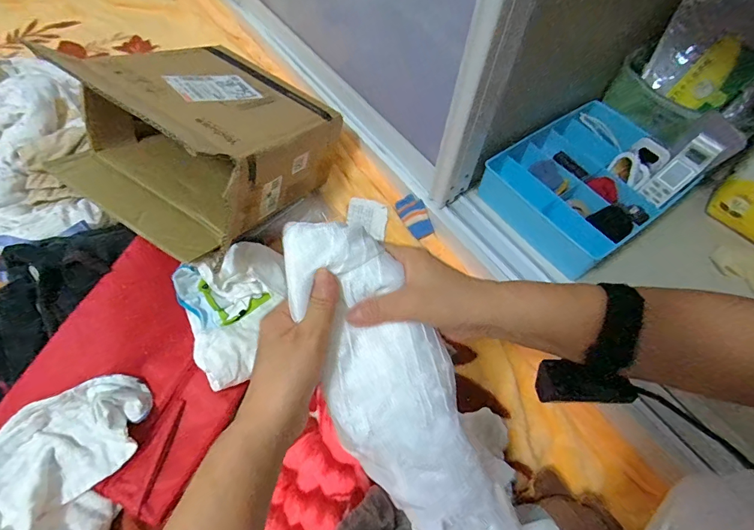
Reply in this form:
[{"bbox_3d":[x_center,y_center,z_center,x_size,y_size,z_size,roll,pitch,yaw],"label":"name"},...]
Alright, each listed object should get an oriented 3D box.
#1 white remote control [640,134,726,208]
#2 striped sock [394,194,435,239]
[{"bbox_3d":[0.530,-0.165,0.698,0.144,0.016,0.044,-47,68,11],"label":"white remote control"},{"bbox_3d":[0.073,-0.092,0.742,0.084,0.053,0.018,54,36,9],"label":"striped sock"}]

